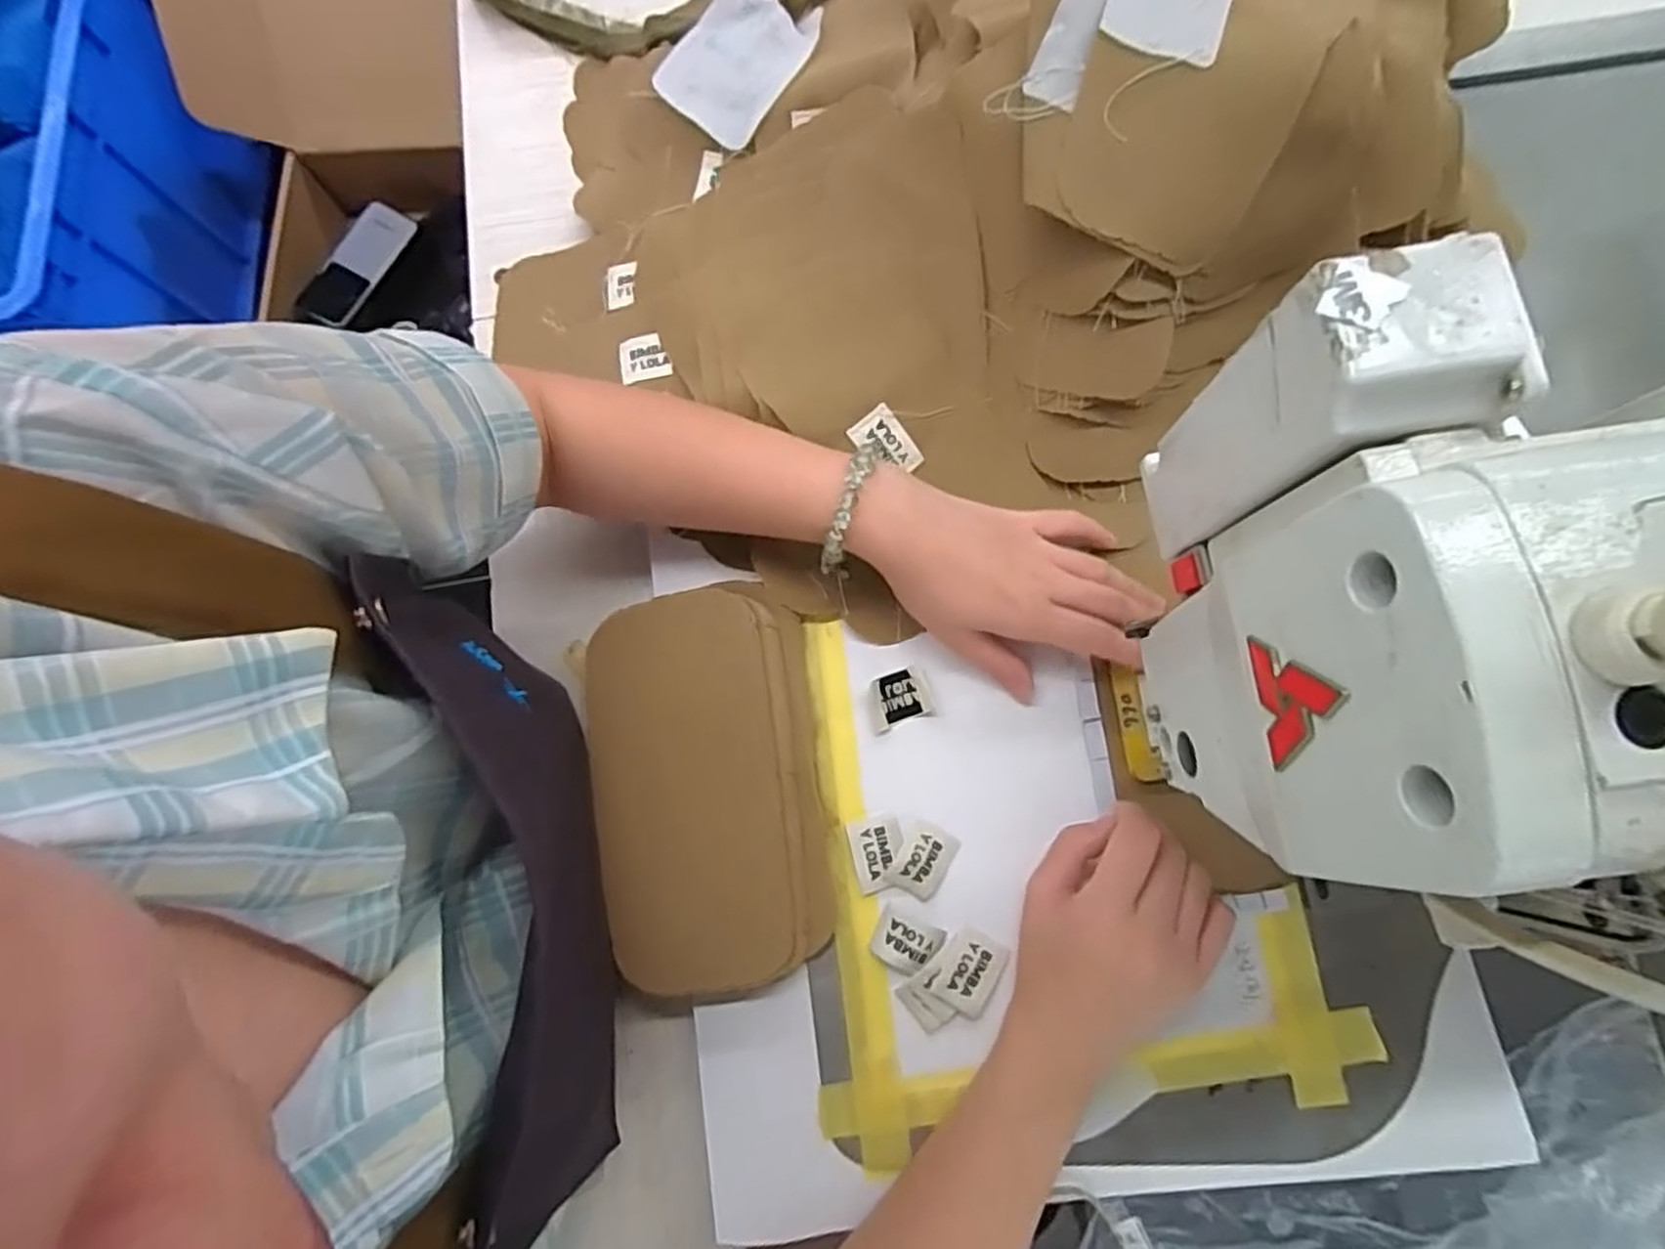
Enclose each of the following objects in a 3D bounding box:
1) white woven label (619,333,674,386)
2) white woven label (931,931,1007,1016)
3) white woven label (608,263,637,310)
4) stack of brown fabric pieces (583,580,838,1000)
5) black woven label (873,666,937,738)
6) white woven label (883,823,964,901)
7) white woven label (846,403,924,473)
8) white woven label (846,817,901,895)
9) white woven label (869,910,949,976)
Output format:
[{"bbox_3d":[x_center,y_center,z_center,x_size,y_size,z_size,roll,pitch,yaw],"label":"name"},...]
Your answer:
[{"bbox_3d":[-0.113,-0.159,0.462,0.032,0.004,0.027,-9,92,16],"label":"white woven label"},{"bbox_3d":[0.071,0.176,0.389,0.028,0.004,0.037,27,80,7],"label":"white woven label"},{"bbox_3d":[-0.129,-0.207,0.472,0.018,0.004,0.026,6,100,13],"label":"white woven label"},{"bbox_3d":[-0.065,0.082,0.400,0.115,0.027,0.197,-8,78,0],"label":"stack of brown fabric pieces"},{"bbox_3d":[0.035,0.041,0.417,0.033,0.004,0.028,-23,78,-3],"label":"black woven label"},{"bbox_3d":[0.047,0.123,0.399,0.029,0.006,0.035,28,80,7],"label":"white woven label"},{"bbox_3d":[0.029,-0.097,0.422,0.027,0.004,0.039,-39,104,-4],"label":"white woven label"},{"bbox_3d":[0.024,0.120,0.401,0.027,0.004,0.036,-13,78,-1],"label":"white woven label"},{"bbox_3d":[0.038,0.162,0.392,0.033,0.005,0.024,22,80,6],"label":"white woven label"}]

